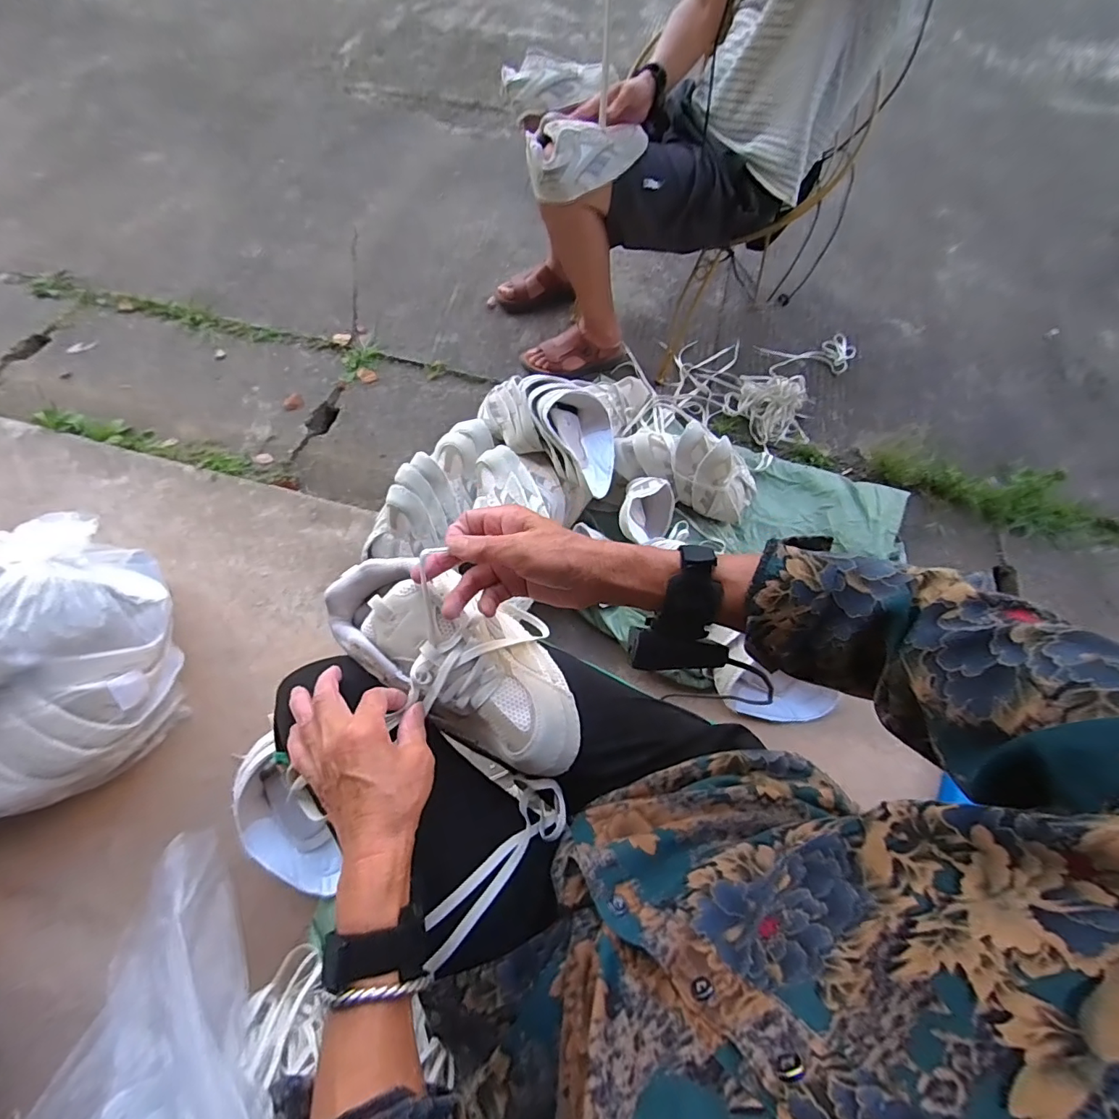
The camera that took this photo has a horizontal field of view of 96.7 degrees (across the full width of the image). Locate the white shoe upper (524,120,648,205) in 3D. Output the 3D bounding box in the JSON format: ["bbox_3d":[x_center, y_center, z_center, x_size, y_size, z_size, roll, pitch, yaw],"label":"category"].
[{"bbox_3d":[0.042,-0.625,0.779,0.185,0.074,0.087,-5,65,-4],"label":"white shoe upper"}]

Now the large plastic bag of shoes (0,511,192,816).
[{"bbox_3d":[-0.717,0.163,0.631,0.394,0.212,0.292,-38,71,-17],"label":"large plastic bag of shoes"}]

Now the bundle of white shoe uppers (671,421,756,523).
[{"bbox_3d":[0.261,-0.145,0.844,0.151,0.118,0.086,25,67,10],"label":"bundle of white shoe uppers"}]

